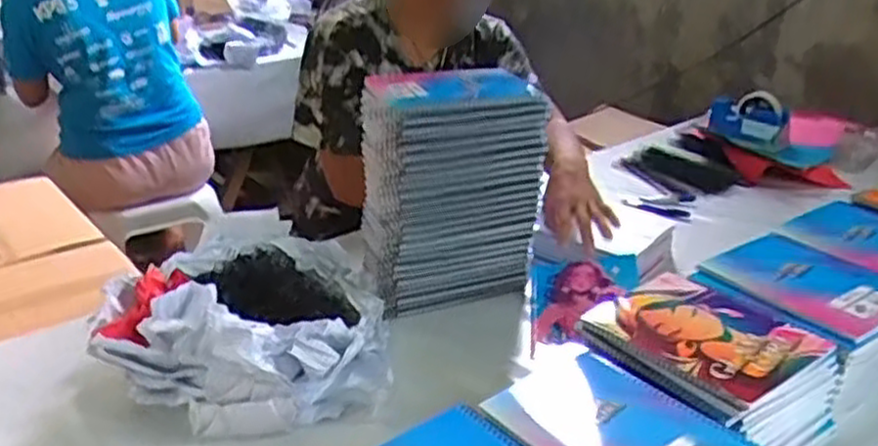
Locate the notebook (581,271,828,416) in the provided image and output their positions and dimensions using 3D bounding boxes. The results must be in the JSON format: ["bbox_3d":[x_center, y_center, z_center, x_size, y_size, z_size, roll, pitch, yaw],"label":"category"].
[{"bbox_3d":[0.266,0.111,0.788,0.157,0.014,0.194,-17,27,-34],"label":"notebook"}]

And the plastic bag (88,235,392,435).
[{"bbox_3d":[-0.215,0.113,0.914,0.312,0.124,0.309,-4,22,-7],"label":"plastic bag"}]

